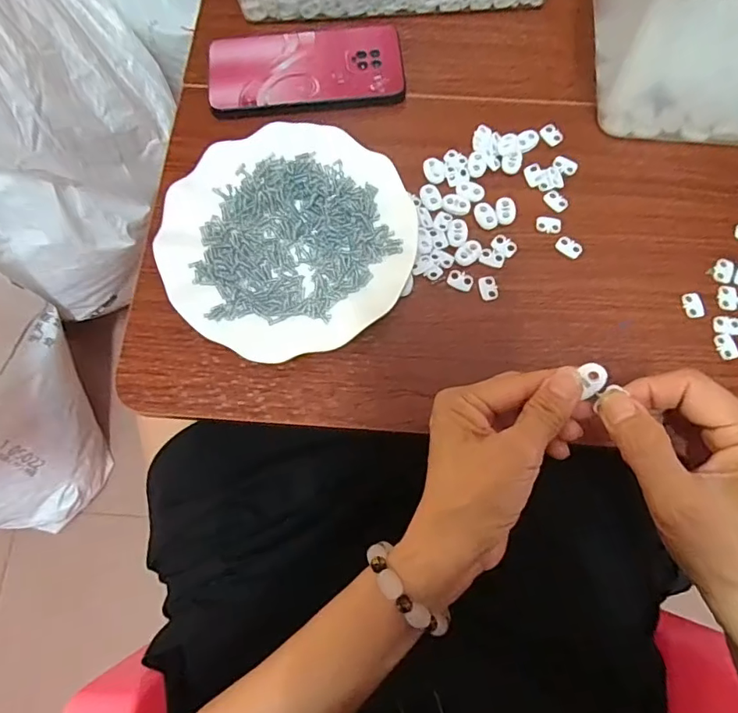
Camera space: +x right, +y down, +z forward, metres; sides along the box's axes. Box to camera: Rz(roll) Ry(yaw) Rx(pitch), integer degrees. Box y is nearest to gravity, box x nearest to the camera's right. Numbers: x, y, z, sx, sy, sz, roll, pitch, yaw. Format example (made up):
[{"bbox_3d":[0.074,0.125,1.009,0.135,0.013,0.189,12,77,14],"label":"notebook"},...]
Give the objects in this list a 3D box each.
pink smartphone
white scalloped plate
[{"bbox_3d":[-0.053,-0.247,0.437,0.163,0.013,0.083,-8,74,0],"label":"pink smartphone"},{"bbox_3d":[-0.060,-0.088,0.383,0.177,0.024,0.179,-1,74,2],"label":"white scalloped plate"}]

